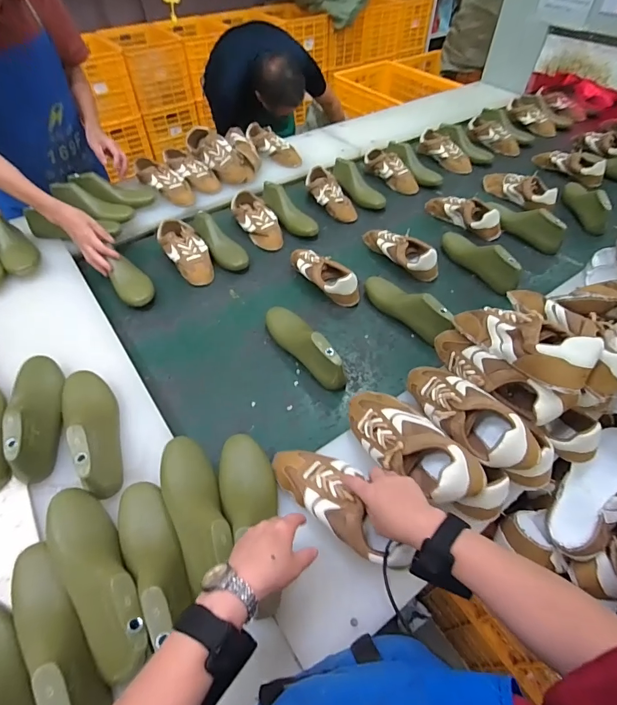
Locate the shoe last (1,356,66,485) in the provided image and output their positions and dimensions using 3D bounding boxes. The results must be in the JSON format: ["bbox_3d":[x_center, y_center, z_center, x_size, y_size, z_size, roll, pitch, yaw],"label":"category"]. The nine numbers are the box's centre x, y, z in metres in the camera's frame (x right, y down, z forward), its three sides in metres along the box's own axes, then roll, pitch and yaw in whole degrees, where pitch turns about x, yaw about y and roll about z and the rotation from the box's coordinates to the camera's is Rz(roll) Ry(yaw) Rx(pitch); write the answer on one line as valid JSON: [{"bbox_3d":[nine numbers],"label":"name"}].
[{"bbox_3d":[-0.467,0.090,0.665,0.076,0.074,0.250,-21,54,-16],"label":"shoe last"}]

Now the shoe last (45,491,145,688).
[{"bbox_3d":[-0.268,0.273,0.489,0.074,0.071,0.251,-35,59,-24],"label":"shoe last"}]

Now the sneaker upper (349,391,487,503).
[{"bbox_3d":[0.144,0.132,0.587,0.097,0.070,0.229,-30,38,-21],"label":"sneaker upper"}]

